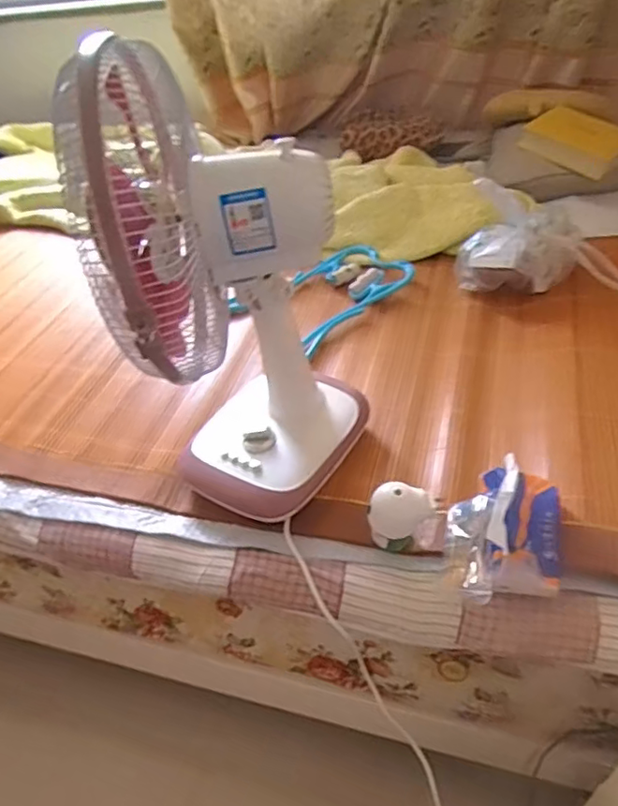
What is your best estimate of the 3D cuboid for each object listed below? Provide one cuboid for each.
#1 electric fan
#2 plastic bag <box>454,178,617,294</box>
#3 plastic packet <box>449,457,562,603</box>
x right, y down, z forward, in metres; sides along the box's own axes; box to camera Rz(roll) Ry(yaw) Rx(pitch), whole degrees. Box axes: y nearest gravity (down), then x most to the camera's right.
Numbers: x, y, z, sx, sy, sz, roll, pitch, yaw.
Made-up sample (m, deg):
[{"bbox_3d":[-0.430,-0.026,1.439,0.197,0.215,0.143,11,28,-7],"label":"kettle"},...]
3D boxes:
[{"bbox_3d":[-0.104,-0.102,0.642,0.238,0.510,0.280,14,46,23],"label":"electric fan"},{"bbox_3d":[0.414,-0.309,1.009,0.281,0.197,0.151,3,43,12],"label":"plastic bag"},{"bbox_3d":[0.215,0.148,0.629,0.121,0.106,0.149,9,44,18],"label":"plastic packet"}]

